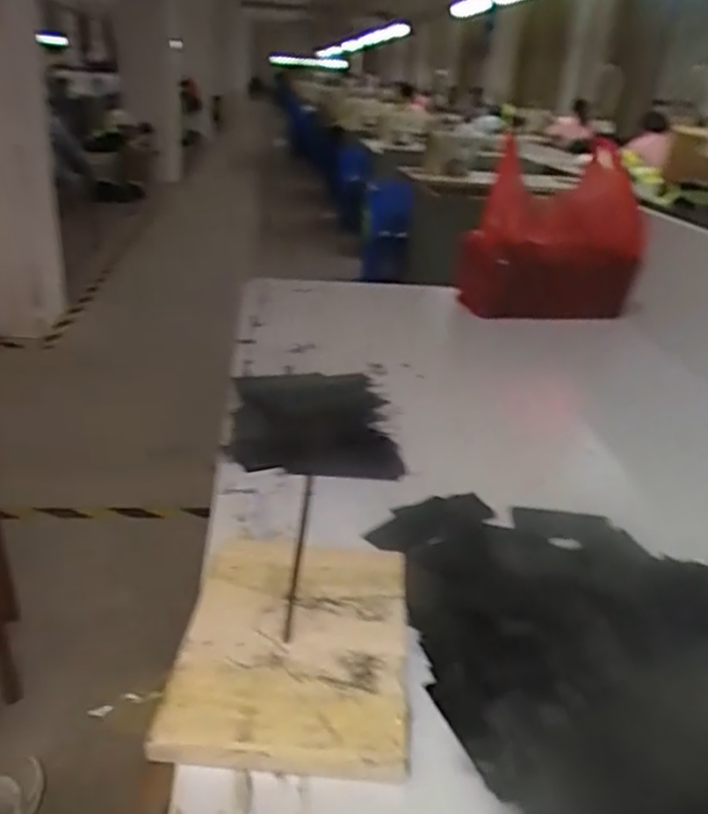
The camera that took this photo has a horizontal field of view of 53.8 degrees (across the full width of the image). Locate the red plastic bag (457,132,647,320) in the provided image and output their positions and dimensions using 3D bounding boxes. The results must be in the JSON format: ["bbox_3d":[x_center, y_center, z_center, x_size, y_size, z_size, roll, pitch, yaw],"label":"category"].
[{"bbox_3d":[0.458,-0.379,1.625,0.391,0.371,0.172,3,25,-2],"label":"red plastic bag"}]

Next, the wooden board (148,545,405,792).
[{"bbox_3d":[-0.049,0.202,0.605,0.186,0.030,0.243,4,25,1],"label":"wooden board"}]

